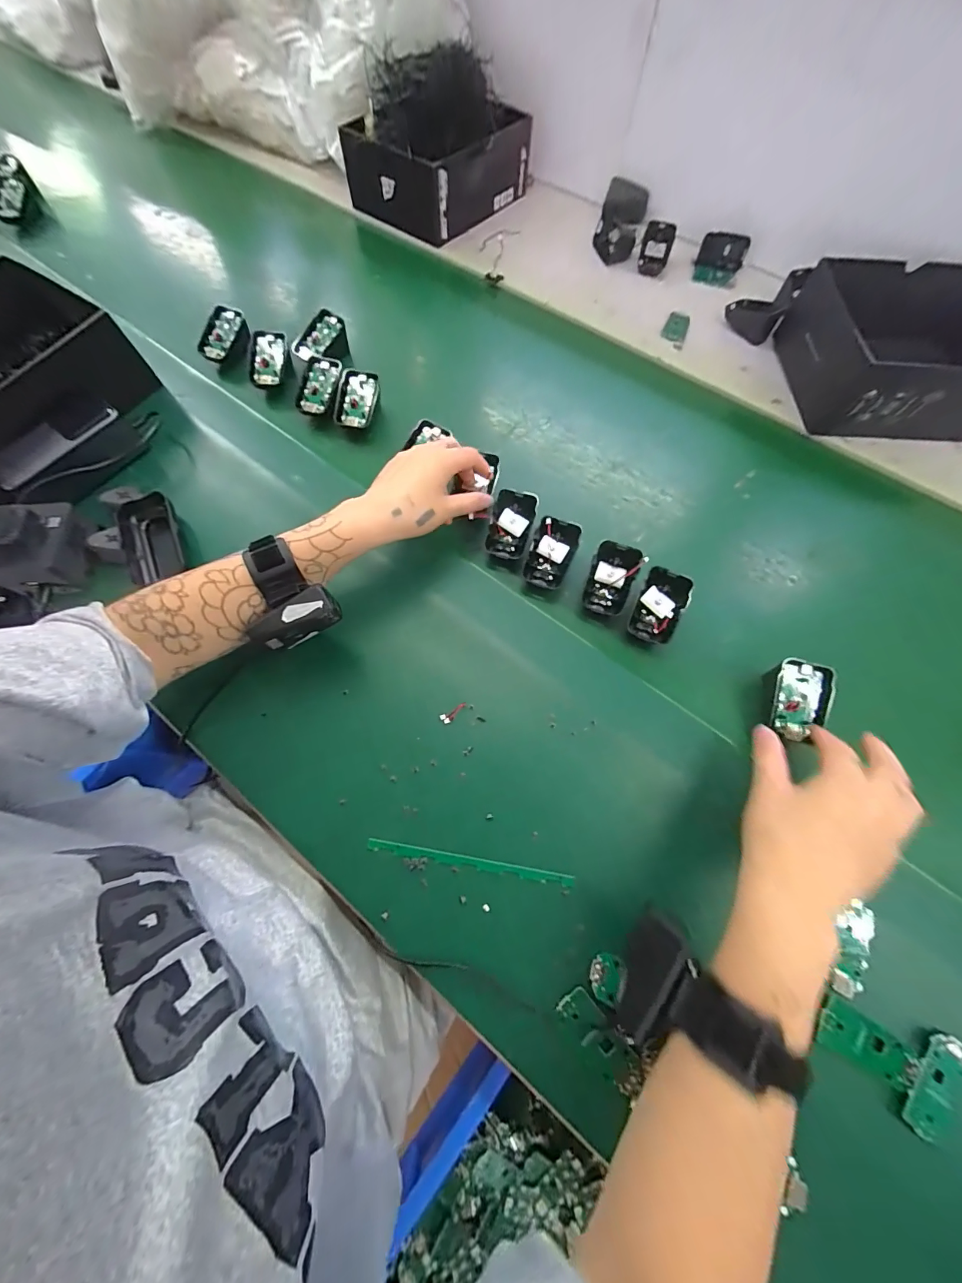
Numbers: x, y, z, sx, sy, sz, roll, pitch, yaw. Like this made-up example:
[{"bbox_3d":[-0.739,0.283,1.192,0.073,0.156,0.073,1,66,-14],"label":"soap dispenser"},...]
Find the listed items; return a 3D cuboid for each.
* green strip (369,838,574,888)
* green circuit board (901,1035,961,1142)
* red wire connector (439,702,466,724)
[{"bbox_3d":[-0.009,0.178,0.334,0.164,0.004,0.008,8,70,5],"label":"green strip"},{"bbox_3d":[0.305,0.296,0.278,0.024,0.005,0.064,40,76,13],"label":"green circuit board"},{"bbox_3d":[-0.024,0.064,0.374,0.026,0.006,0.010,-36,71,1],"label":"red wire connector"}]

